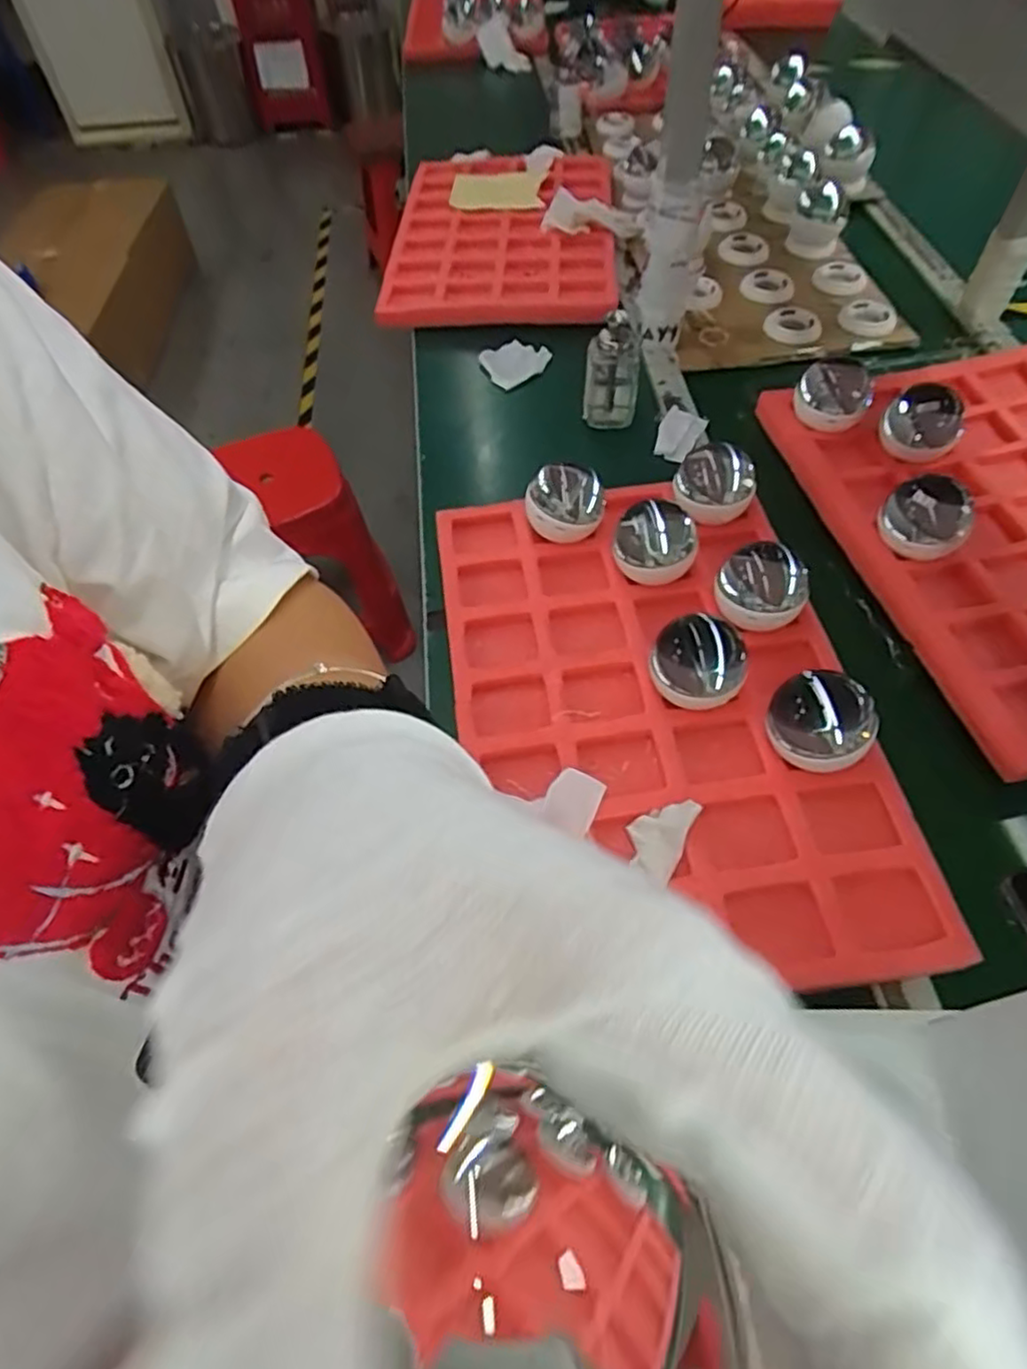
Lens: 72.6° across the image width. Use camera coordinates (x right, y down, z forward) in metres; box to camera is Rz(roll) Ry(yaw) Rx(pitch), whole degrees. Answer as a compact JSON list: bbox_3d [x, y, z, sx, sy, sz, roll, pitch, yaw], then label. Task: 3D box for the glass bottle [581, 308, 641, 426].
[{"bbox_3d":[0.114,-0.355,0.817,0.060,0.129,0.046,18,59,14],"label":"glass bottle"}]

